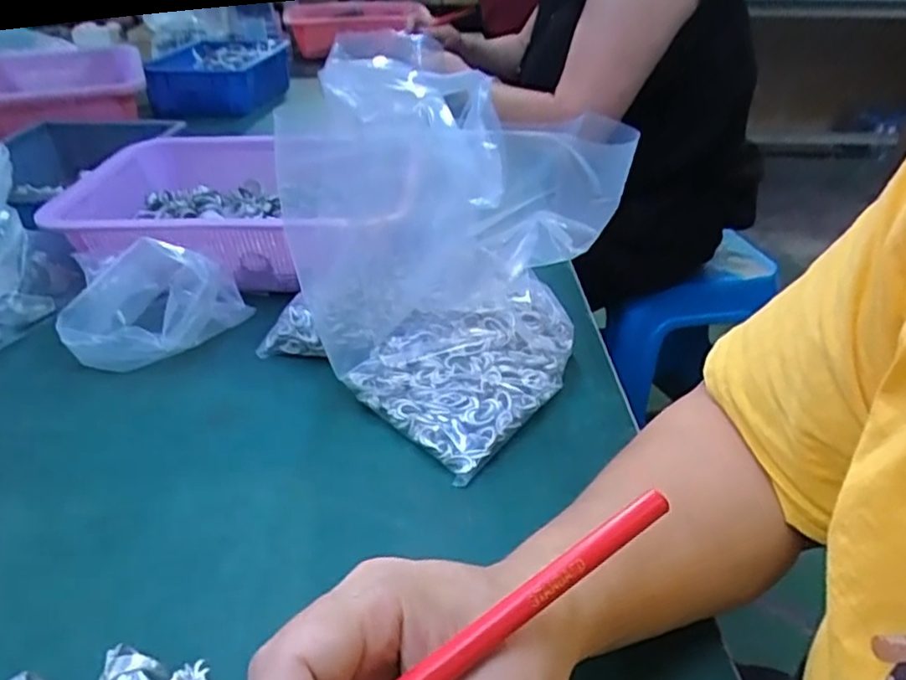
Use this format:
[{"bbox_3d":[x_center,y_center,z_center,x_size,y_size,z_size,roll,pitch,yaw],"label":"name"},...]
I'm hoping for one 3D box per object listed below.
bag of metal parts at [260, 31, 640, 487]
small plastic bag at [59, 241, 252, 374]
[{"bbox_3d":[-0.015,-0.058,0.432,0.222,0.188,0.148,28,42,36],"label":"bag of metal parts"},{"bbox_3d":[-0.229,-0.029,0.488,0.129,0.081,0.088,1,33,2],"label":"small plastic bag"}]

